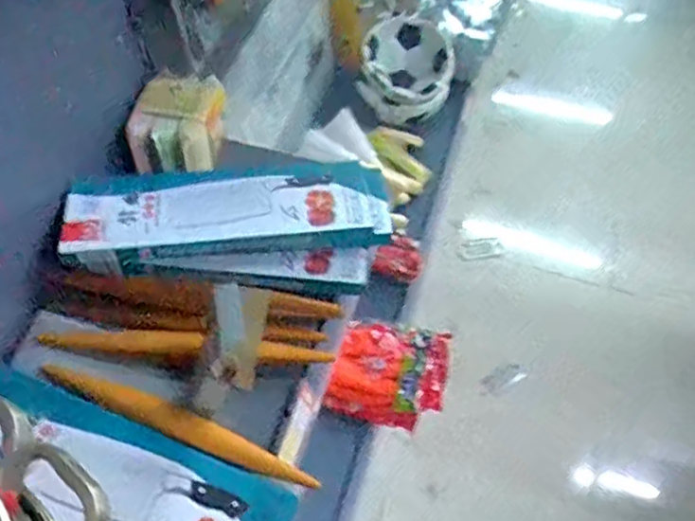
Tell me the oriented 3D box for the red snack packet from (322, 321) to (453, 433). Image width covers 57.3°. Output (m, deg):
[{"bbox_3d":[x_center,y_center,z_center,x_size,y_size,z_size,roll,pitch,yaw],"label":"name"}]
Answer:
[{"bbox_3d":[0.062,0.187,1.086,0.208,0.074,0.159,12,58,7],"label":"red snack packet"}]

